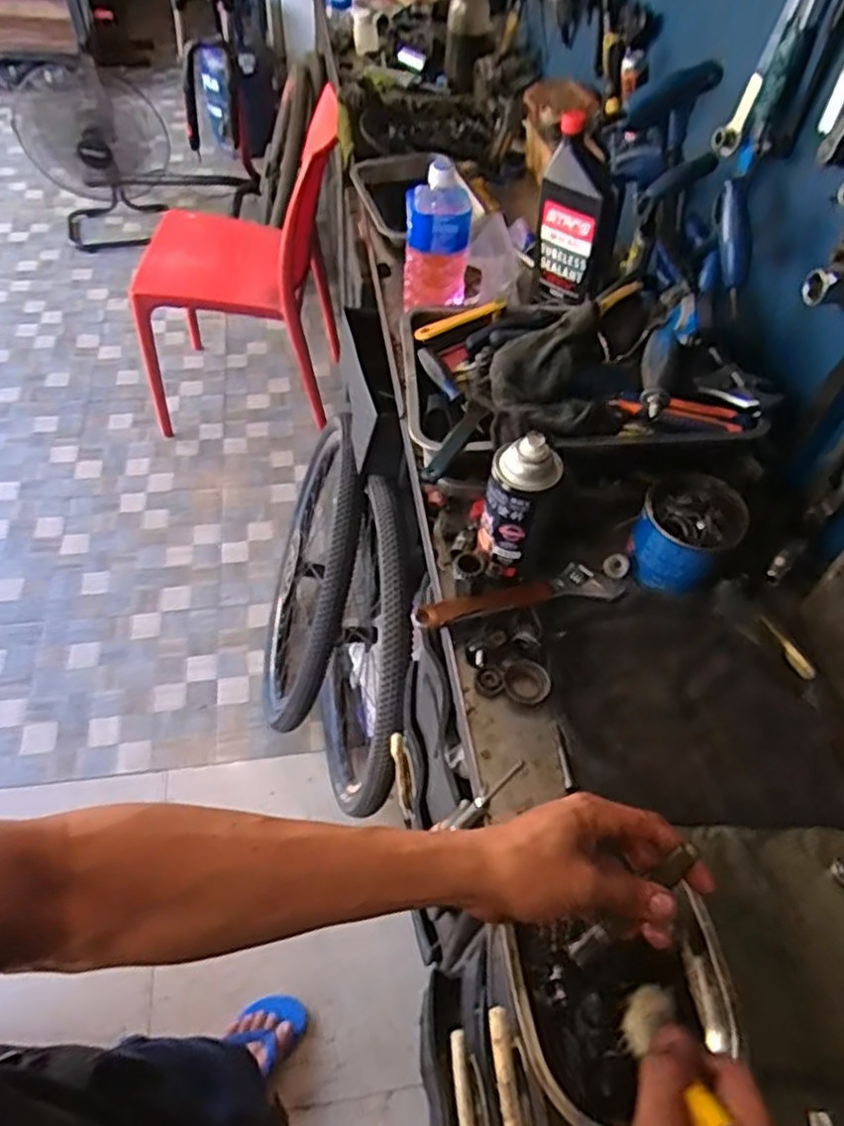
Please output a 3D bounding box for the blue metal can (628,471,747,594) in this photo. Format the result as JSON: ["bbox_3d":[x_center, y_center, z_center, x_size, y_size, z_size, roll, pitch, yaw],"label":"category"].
[{"bbox_3d":[0.273,-0.033,0.737,0.098,0.085,0.090,-17,56,-16],"label":"blue metal can"}]

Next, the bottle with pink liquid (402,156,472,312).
[{"bbox_3d":[0.020,-0.418,0.926,0.083,0.163,0.078,3,53,-2],"label":"bottle with pink liquid"}]

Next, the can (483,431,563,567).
[{"bbox_3d":[0.091,-0.061,0.673,0.059,0.140,0.054,20,54,10],"label":"can"}]

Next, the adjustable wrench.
[{"bbox_3d":[0.103,0.029,0.730,0.226,0.024,0.042,-11,55,-12],"label":"adjustable wrench"}]

